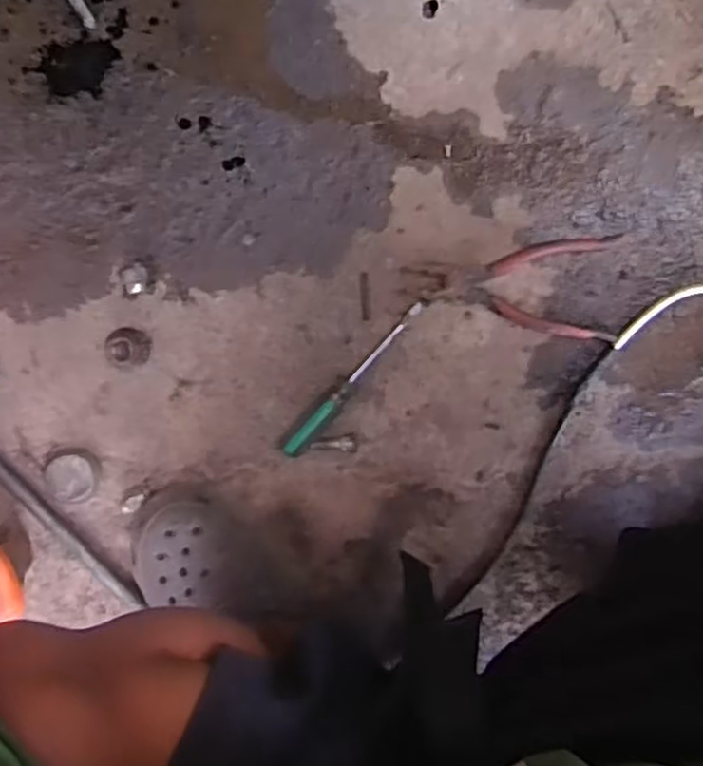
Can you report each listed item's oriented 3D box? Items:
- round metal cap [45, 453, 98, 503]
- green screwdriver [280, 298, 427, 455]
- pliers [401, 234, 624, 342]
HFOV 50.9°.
[{"bbox_3d":[-0.264,0.089,0.702,0.047,0.017,0.044,0,96,2],"label":"round metal cap"},{"bbox_3d":[0.003,-0.002,0.699,0.015,0.017,0.186,42,96,-3],"label":"green screwdriver"},{"bbox_3d":[0.148,-0.094,0.684,0.185,0.012,0.092,5,96,1],"label":"pliers"}]

